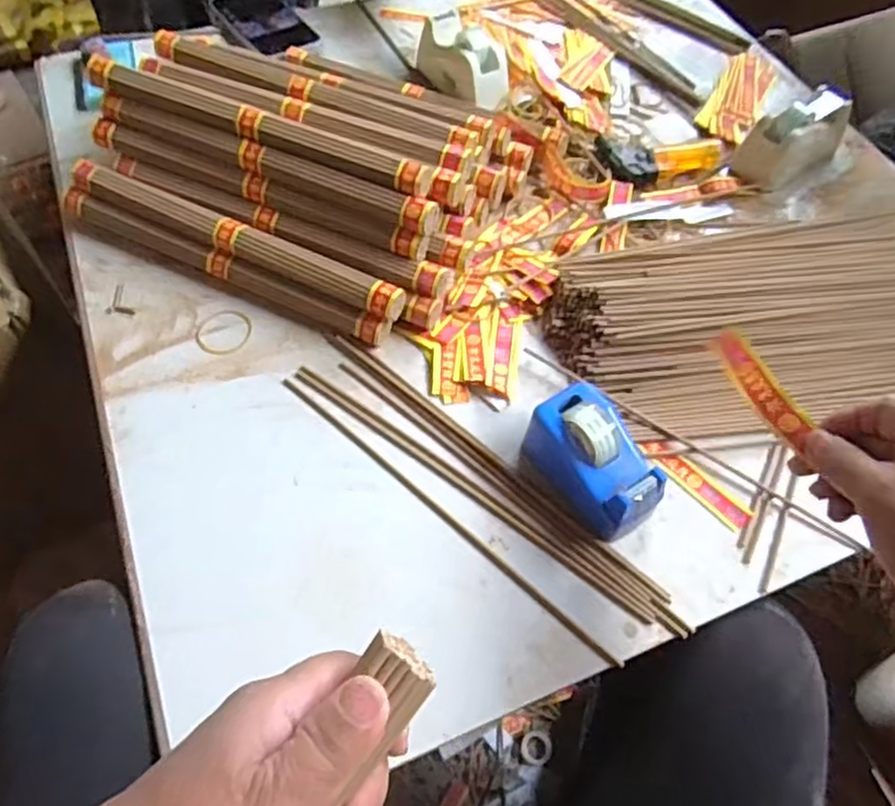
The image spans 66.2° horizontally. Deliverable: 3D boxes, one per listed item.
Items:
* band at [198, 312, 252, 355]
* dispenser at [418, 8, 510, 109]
[{"bbox_3d":[-0.184,-0.058,0.566,0.041,0.004,0.045,1,58,-2],"label":"band"},{"bbox_3d":[0.014,-0.361,0.727,0.055,0.061,0.120,-30,64,-19],"label":"dispenser"}]

